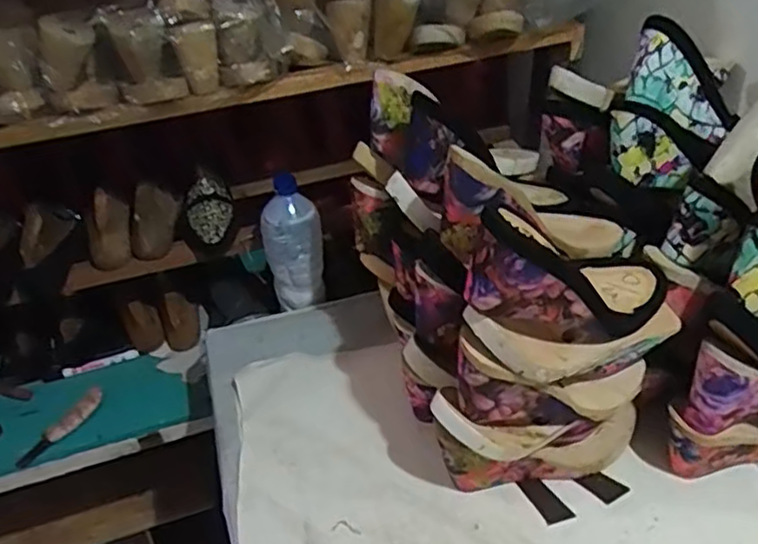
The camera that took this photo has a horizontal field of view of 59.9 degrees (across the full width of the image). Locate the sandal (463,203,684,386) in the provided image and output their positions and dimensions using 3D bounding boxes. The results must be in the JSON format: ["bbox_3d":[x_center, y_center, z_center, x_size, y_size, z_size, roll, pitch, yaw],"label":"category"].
[{"bbox_3d":[0.160,0.030,0.594,0.253,0.121,0.085,17,24,-38],"label":"sandal"}]

